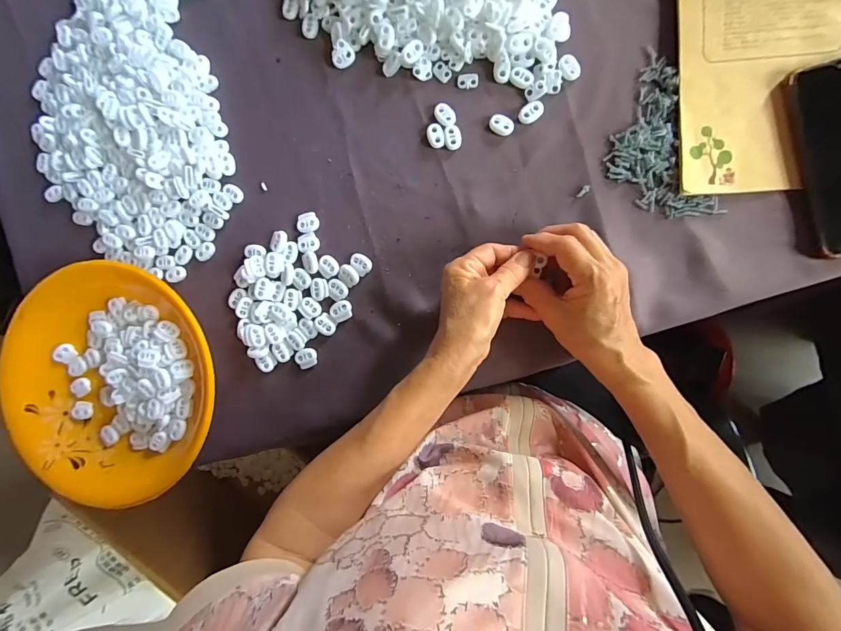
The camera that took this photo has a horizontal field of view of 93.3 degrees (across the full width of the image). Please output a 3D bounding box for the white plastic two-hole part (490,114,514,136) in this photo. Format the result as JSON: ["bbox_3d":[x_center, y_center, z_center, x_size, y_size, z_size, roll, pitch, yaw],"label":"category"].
[{"bbox_3d":[0.074,-0.174,0.361,0.022,0.004,0.016,30,96,8],"label":"white plastic two-hole part"}]

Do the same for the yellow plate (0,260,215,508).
[{"bbox_3d":[-0.313,0.068,0.408,0.230,0.033,0.233,0,91,10],"label":"yellow plate"}]

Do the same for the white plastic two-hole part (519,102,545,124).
[{"bbox_3d":[0.100,-0.183,0.357,0.023,0.004,0.014,-32,86,9],"label":"white plastic two-hole part"}]

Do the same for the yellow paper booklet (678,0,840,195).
[{"bbox_3d":[0.283,-0.208,0.322,0.132,0.007,0.207,-1,91,10],"label":"yellow paper booklet"}]

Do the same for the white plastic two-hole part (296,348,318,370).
[{"bbox_3d":[-0.113,0.043,0.395,0.020,0.007,0.019,-30,86,9],"label":"white plastic two-hole part"}]

